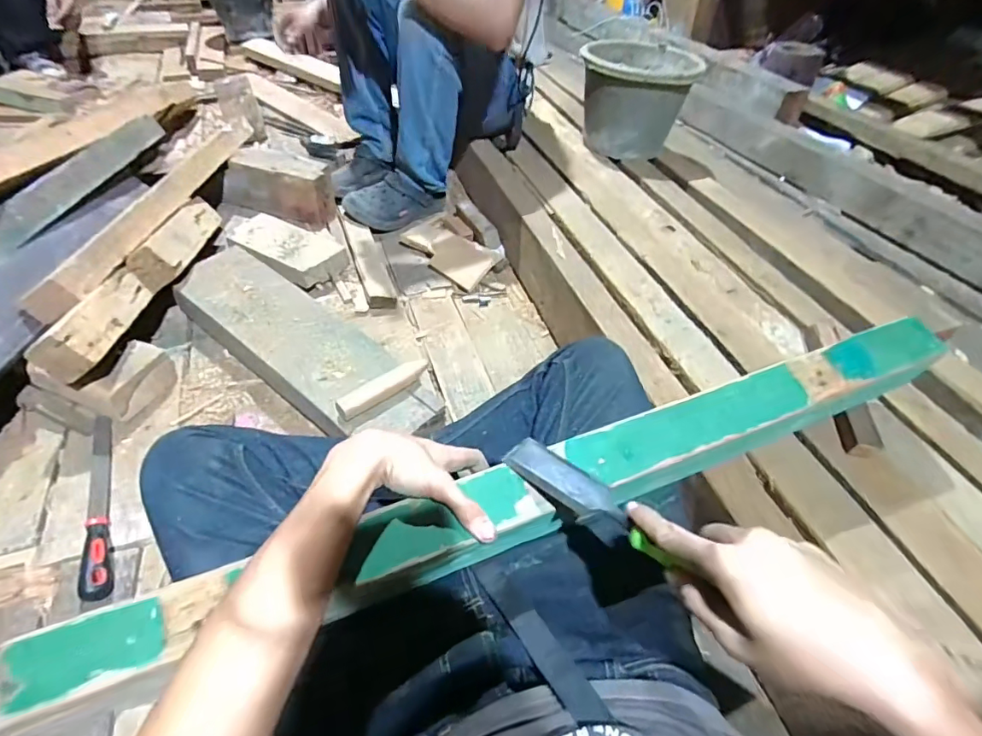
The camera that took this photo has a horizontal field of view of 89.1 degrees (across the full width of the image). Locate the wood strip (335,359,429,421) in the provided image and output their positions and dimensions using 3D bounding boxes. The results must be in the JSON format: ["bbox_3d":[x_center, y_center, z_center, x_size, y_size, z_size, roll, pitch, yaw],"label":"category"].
[{"bbox_3d":[-0.156,0.026,0.721,0.143,0.017,0.034,-34,57,-28],"label":"wood strip"}]

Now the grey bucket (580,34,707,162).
[{"bbox_3d":[0.365,-0.709,1.297,0.276,0.193,0.300,6,48,5],"label":"grey bucket"}]

